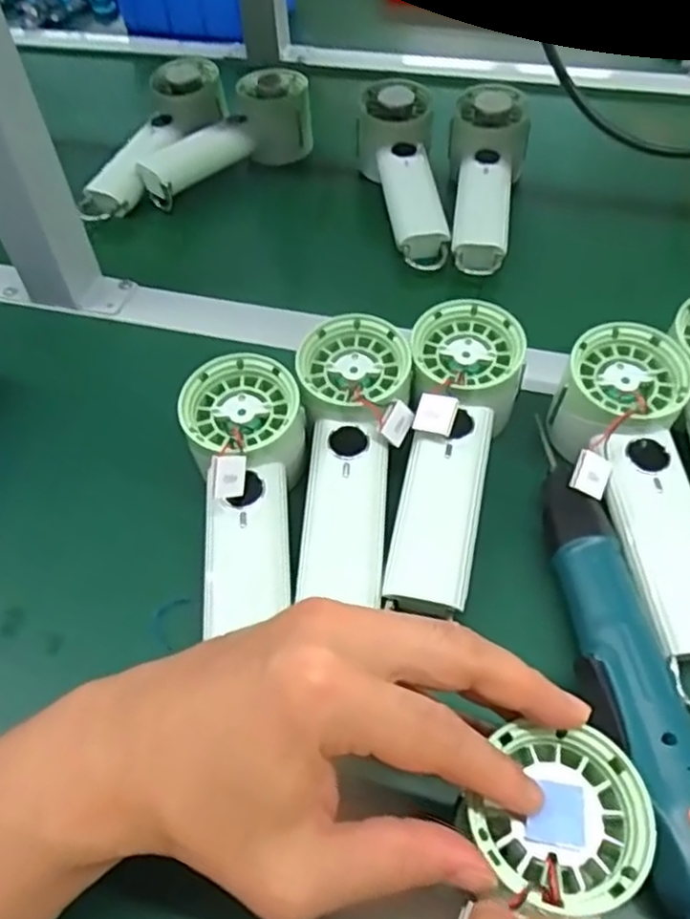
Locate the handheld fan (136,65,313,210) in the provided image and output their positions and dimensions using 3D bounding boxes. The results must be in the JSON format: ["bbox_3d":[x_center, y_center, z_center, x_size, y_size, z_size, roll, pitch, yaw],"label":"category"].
[{"bbox_3d":[-0.096,-0.278,0.606,0.055,0.059,0.168,33,61,26],"label":"handheld fan"}]

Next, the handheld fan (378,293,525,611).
[{"bbox_3d":[0.058,-0.012,0.370,0.062,0.051,0.171,9,53,11],"label":"handheld fan"}]

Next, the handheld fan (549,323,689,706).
[{"bbox_3d":[0.155,0.023,0.358,0.069,0.043,0.190,-7,66,-2],"label":"handheld fan"}]

